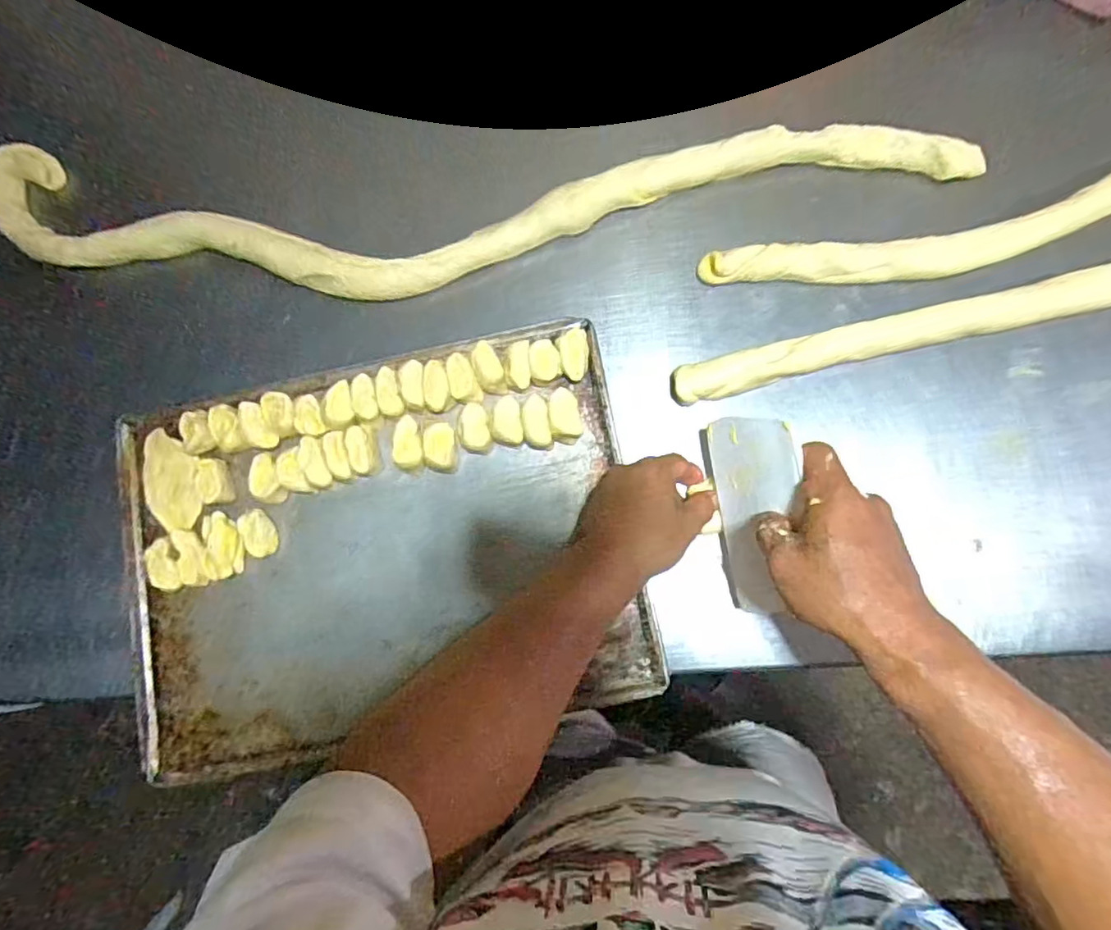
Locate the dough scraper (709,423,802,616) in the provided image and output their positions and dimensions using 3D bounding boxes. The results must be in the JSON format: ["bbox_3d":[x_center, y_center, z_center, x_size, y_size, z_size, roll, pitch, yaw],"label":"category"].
[{"bbox_3d":[0.153,0.039,0.439,0.007,0.099,0.151,-10,88,-17],"label":"dough scraper"}]

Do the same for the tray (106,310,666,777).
[{"bbox_3d":[-0.157,0.073,0.513,0.444,0.024,0.326,-12,82,3],"label":"tray"}]

